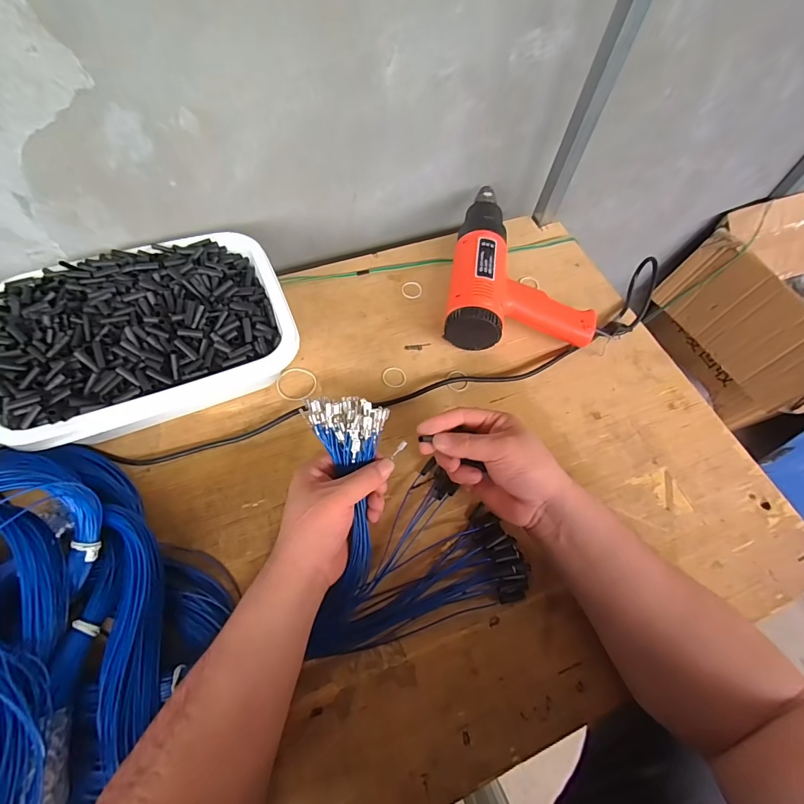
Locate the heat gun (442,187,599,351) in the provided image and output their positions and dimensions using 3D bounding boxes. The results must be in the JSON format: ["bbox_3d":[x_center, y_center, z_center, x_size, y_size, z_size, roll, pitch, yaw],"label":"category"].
[{"bbox_3d":[0.160,-0.187,0.574,0.188,0.074,0.271,8,62,1],"label":"heat gun"}]

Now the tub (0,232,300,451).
[{"bbox_3d":[-0.271,-0.065,0.465,0.290,0.103,0.218,-20,63,-15],"label":"tub"}]

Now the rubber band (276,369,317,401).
[{"bbox_3d":[-0.129,-0.022,0.508,0.049,0.004,0.043,21,63,8],"label":"rubber band"}]

